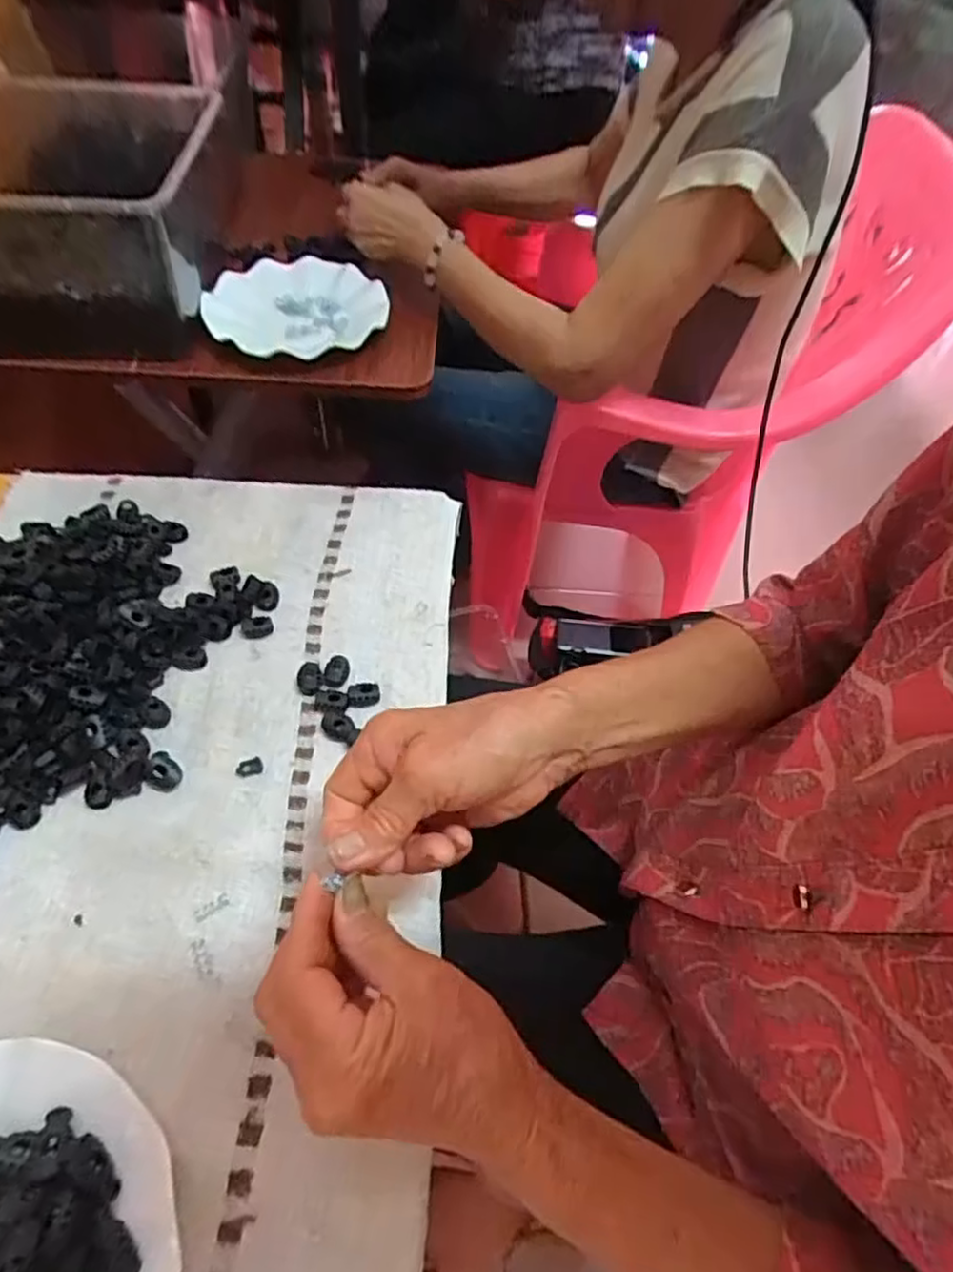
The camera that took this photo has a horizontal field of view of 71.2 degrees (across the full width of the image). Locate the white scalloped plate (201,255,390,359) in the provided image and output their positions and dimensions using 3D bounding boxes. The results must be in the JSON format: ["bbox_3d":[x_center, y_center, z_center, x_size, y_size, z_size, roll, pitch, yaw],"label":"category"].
[{"bbox_3d":[-0.185,-0.339,0.689,0.173,0.030,0.165,3,52,-3],"label":"white scalloped plate"}]

